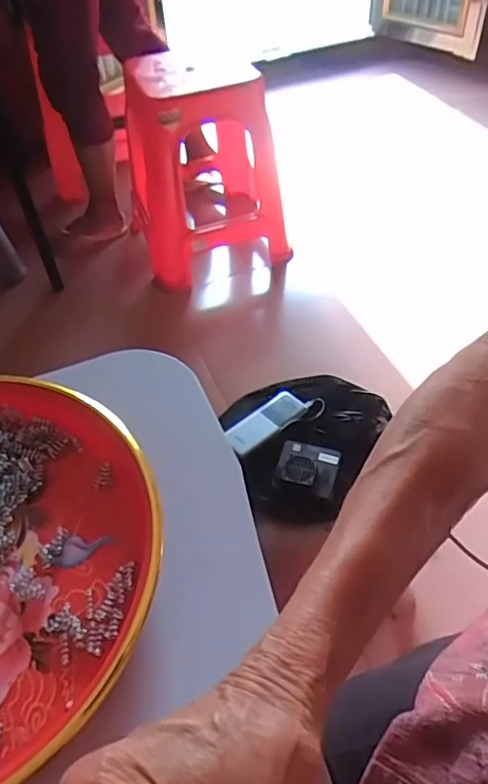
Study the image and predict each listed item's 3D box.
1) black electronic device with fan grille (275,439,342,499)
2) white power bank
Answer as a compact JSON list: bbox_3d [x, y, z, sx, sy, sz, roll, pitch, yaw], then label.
[{"bbox_3d":[0.082,0.096,0.741,0.078,0.015,0.067,15,52,17],"label":"black electronic device with fan grille"},{"bbox_3d":[0.032,0.039,0.800,0.121,0.014,0.052,-36,56,-25],"label":"white power bank"}]

